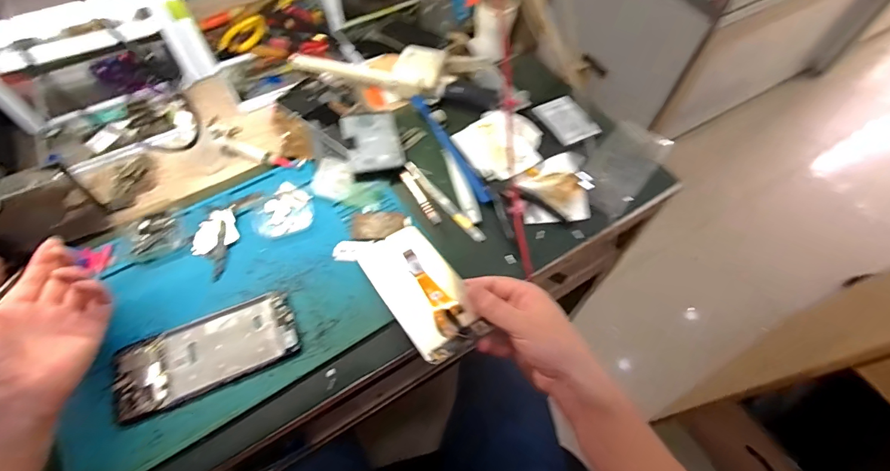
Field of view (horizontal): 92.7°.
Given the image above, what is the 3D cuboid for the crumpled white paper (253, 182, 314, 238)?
[{"bbox_3d":[-0.186,-0.025,0.493,0.058,0.007,0.068,29,63,14],"label":"crumpled white paper"}]

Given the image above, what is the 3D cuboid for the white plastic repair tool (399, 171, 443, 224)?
[{"bbox_3d":[-0.030,-0.047,0.510,0.014,0.006,0.083,-27,64,-16],"label":"white plastic repair tool"}]

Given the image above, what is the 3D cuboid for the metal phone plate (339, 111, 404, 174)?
[{"bbox_3d":[-0.092,-0.121,0.538,0.066,0.009,0.096,-12,61,-9],"label":"metal phone plate"}]

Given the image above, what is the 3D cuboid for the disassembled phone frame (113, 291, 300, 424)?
[{"bbox_3d":[-0.227,0.112,0.409,0.161,0.007,0.072,-21,62,-14],"label":"disassembled phone frame"}]

